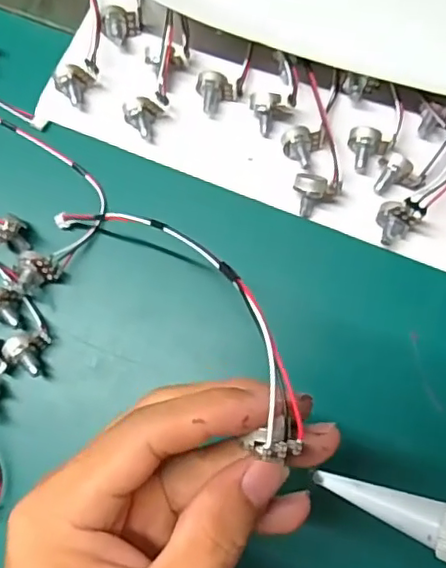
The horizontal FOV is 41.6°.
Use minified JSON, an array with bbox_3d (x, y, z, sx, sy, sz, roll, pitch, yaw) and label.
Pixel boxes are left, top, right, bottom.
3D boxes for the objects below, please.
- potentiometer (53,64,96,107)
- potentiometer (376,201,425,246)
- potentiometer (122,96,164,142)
[{"bbox_3d":[-0.080,-0.107,0.315,0.014,0.018,0.019,28,79,8],"label":"potentiometer"},{"bbox_3d":[0.086,-0.030,0.289,0.021,0.019,0.019,25,79,7],"label":"potentiometer"},{"bbox_3d":[-0.041,-0.088,0.311,0.020,0.017,0.016,-20,77,-3],"label":"potentiometer"}]

